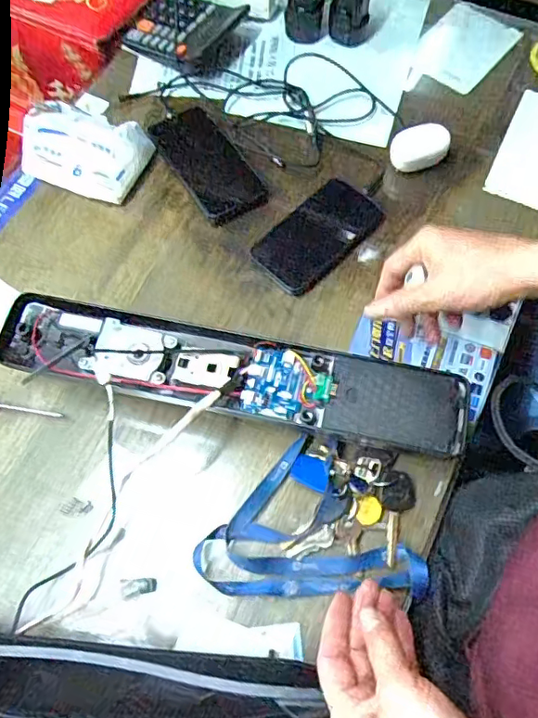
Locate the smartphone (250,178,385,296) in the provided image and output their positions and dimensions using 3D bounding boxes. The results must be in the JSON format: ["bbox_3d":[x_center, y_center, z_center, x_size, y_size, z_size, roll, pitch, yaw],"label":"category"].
[{"bbox_3d":[0.053,-0.136,0.584,0.076,0.015,0.146,42,75,18],"label":"smartphone"}]

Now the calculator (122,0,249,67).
[{"bbox_3d":[-0.113,-0.434,0.706,0.122,0.022,0.114,29,71,14],"label":"calculator"}]

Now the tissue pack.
[{"bbox_3d":[-0.212,-0.238,0.614,0.145,0.050,0.084,17,69,10],"label":"tissue pack"}]

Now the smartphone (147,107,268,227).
[{"bbox_3d":[-0.074,-0.230,0.631,0.074,0.008,0.168,-30,69,-9],"label":"smartphone"}]

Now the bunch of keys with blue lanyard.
[{"bbox_3d":[0.035,0.134,0.468,0.183,0.026,0.128,-1,67,3],"label":"bunch of keys with blue lanyard"}]

